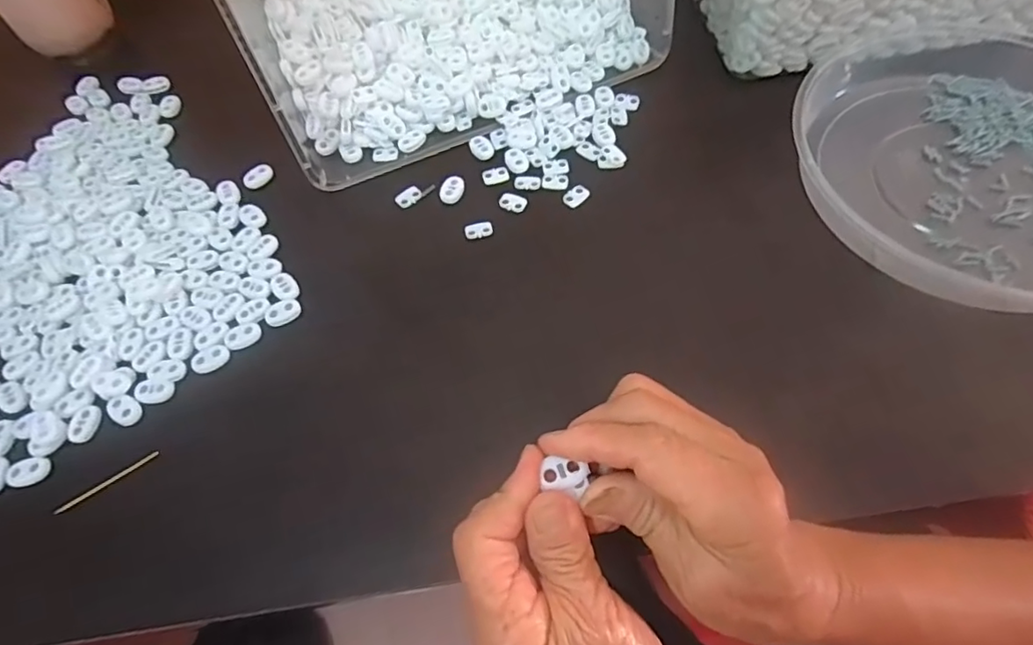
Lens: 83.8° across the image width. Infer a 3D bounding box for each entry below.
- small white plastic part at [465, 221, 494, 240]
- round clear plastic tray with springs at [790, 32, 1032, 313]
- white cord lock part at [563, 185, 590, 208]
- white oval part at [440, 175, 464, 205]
[{"bbox_3d":[-0.026,-0.064,0.393,0.020,0.004,0.012,-16,61,-5],"label":"small white plastic part"},{"bbox_3d":[0.300,-0.107,0.370,0.235,0.039,0.225,-2,61,3],"label":"round clear plastic tray with springs"},{"bbox_3d":[0.042,-0.090,0.405,0.020,0.004,0.014,-41,68,-17],"label":"white cord lock part"},{"bbox_3d":[-0.046,-0.096,0.412,0.016,0.004,0.025,8,62,9],"label":"white oval part"}]

